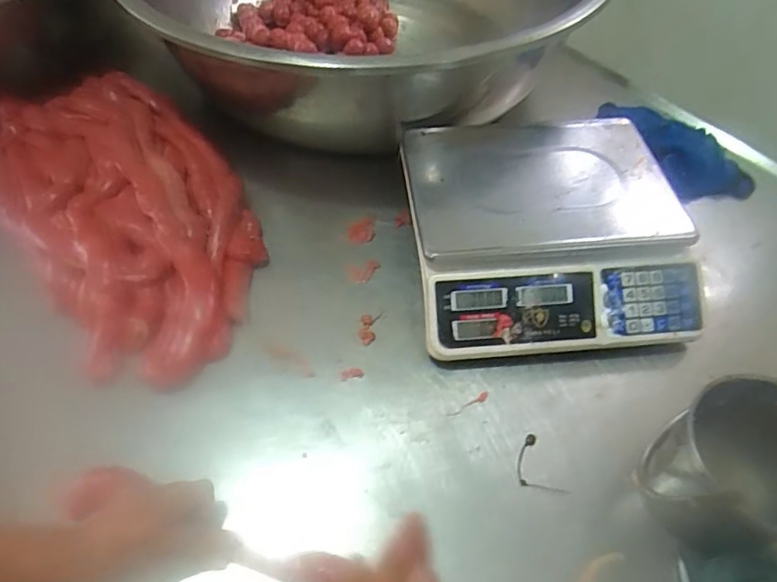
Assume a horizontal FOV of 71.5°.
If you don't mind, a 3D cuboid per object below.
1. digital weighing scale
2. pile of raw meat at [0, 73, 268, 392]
[{"bbox_3d":[0.189,-0.073,0.684,0.317,0.124,0.302,-3,53,-5],"label":"digital weighing scale"},{"bbox_3d":[-0.355,-0.121,0.729,0.269,0.068,0.538,-33,61,-24],"label":"pile of raw meat"}]

